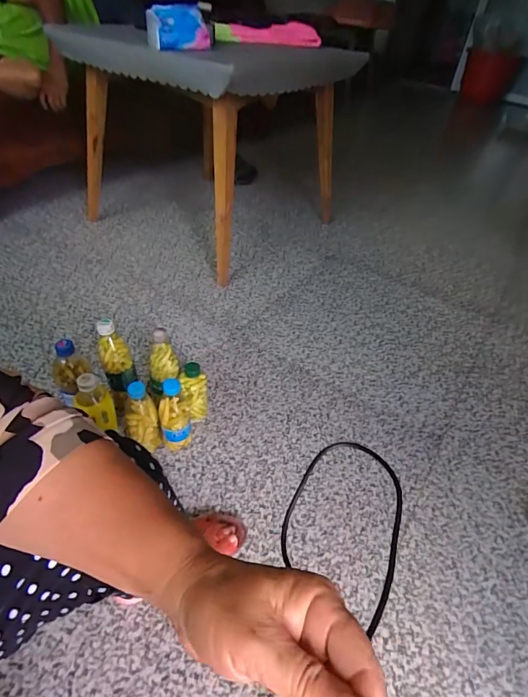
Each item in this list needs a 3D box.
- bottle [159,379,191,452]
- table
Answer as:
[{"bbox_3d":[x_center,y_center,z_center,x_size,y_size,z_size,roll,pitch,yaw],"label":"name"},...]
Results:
[{"bbox_3d":[-0.179,0.137,0.816,0.063,0.184,0.057,-6,45,-12],"label":"bottle"},{"bbox_3d":[-0.210,-0.712,1.404,0.786,0.626,0.615,34,50,27],"label":"table"}]

